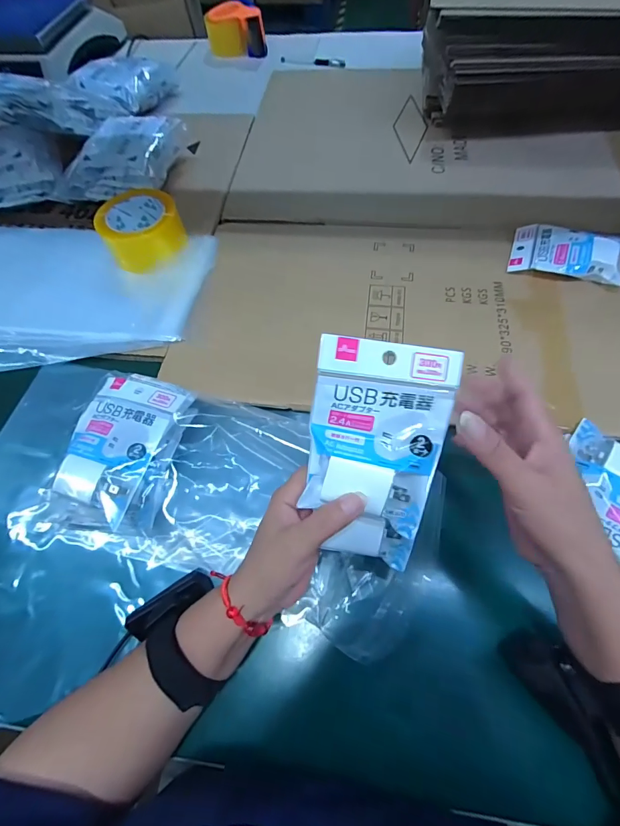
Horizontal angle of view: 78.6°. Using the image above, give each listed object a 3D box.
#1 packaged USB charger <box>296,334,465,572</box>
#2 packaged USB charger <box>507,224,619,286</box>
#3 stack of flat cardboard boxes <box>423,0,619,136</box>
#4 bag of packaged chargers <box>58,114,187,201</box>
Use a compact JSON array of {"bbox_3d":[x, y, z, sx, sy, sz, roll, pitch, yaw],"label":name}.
[{"bbox_3d":[0.045,0.033,0.272,0.094,0.028,0.164,8,101,-3],"label":"packaged USB charger"},{"bbox_3d":[0.340,-0.214,0.499,0.132,0.032,0.085,16,64,12],"label":"packaged USB charger"},{"bbox_3d":[0.498,-0.565,0.598,0.597,0.182,0.155,0,62,4],"label":"stack of flat cardboard boxes"},{"bbox_3d":[-0.293,-0.409,0.610,0.142,0.070,0.197,14,64,11],"label":"bag of packaged chargers"}]

